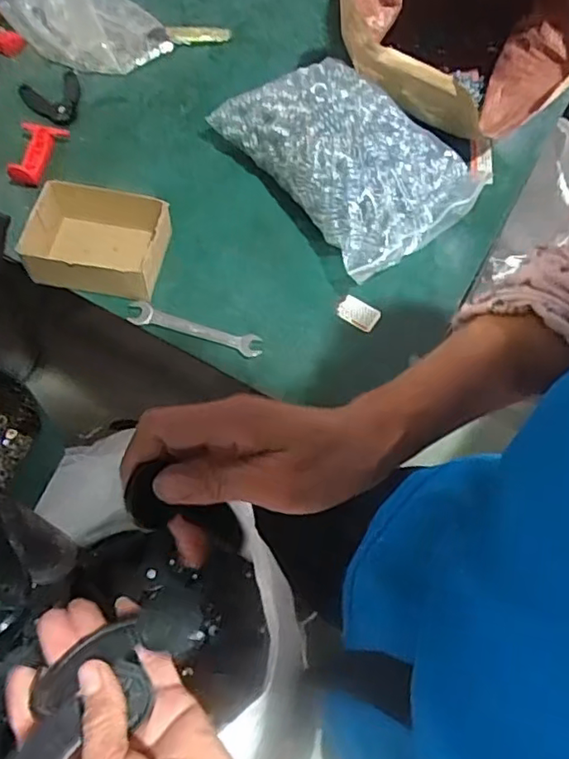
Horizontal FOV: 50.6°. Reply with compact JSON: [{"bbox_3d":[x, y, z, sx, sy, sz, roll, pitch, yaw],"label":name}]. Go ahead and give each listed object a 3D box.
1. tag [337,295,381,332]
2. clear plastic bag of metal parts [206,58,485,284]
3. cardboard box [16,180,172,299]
[{"bbox_3d":[0.077,-0.069,0.626,0.042,0.004,0.028,28,76,-1],"label":"tag"},{"bbox_3d":[0.069,-0.241,0.647,0.178,0.109,0.251,-36,70,-18],"label":"clear plastic bag of metal parts"},{"bbox_3d":[-0.183,-0.135,0.601,0.129,0.064,0.089,5,64,1],"label":"cardboard box"}]

